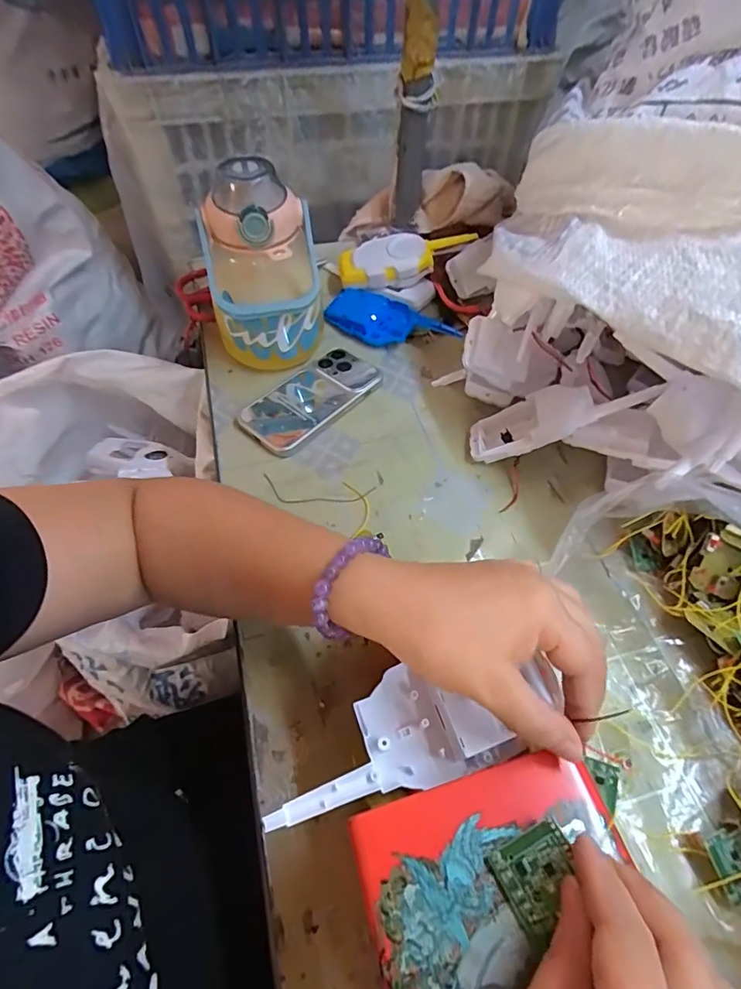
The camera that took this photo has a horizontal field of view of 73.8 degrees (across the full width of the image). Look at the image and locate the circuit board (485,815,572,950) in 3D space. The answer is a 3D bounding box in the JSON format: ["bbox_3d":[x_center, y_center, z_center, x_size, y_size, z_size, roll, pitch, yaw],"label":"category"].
[{"bbox_3d":[0.072,0.161,0.207,0.035,0.004,0.033,-36,60,1],"label":"circuit board"}]

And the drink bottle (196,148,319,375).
[{"bbox_3d":[-0.104,-0.207,0.472,0.101,0.183,0.079,-10,56,-7],"label":"drink bottle"}]

